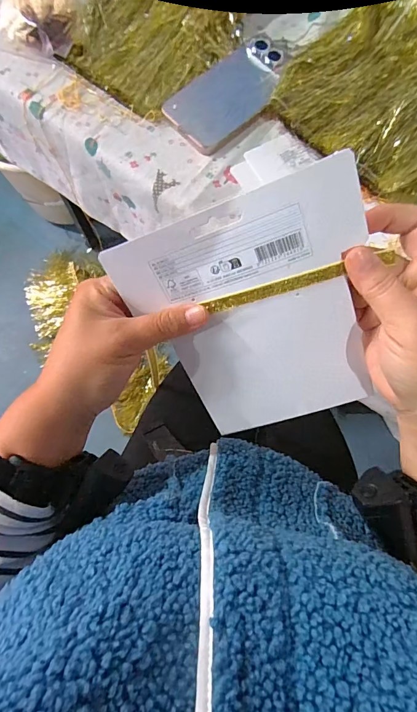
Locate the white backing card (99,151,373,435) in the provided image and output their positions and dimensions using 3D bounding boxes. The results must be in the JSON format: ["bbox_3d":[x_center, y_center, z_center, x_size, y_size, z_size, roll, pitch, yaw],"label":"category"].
[{"bbox_3d":[0.039,-0.022,0.265,0.155,0.177,0.008,-20,31,19],"label":"white backing card"}]

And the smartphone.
[{"bbox_3d":[0.025,-0.279,0.398,0.075,0.013,0.143,44,79,9],"label":"smartphone"}]

